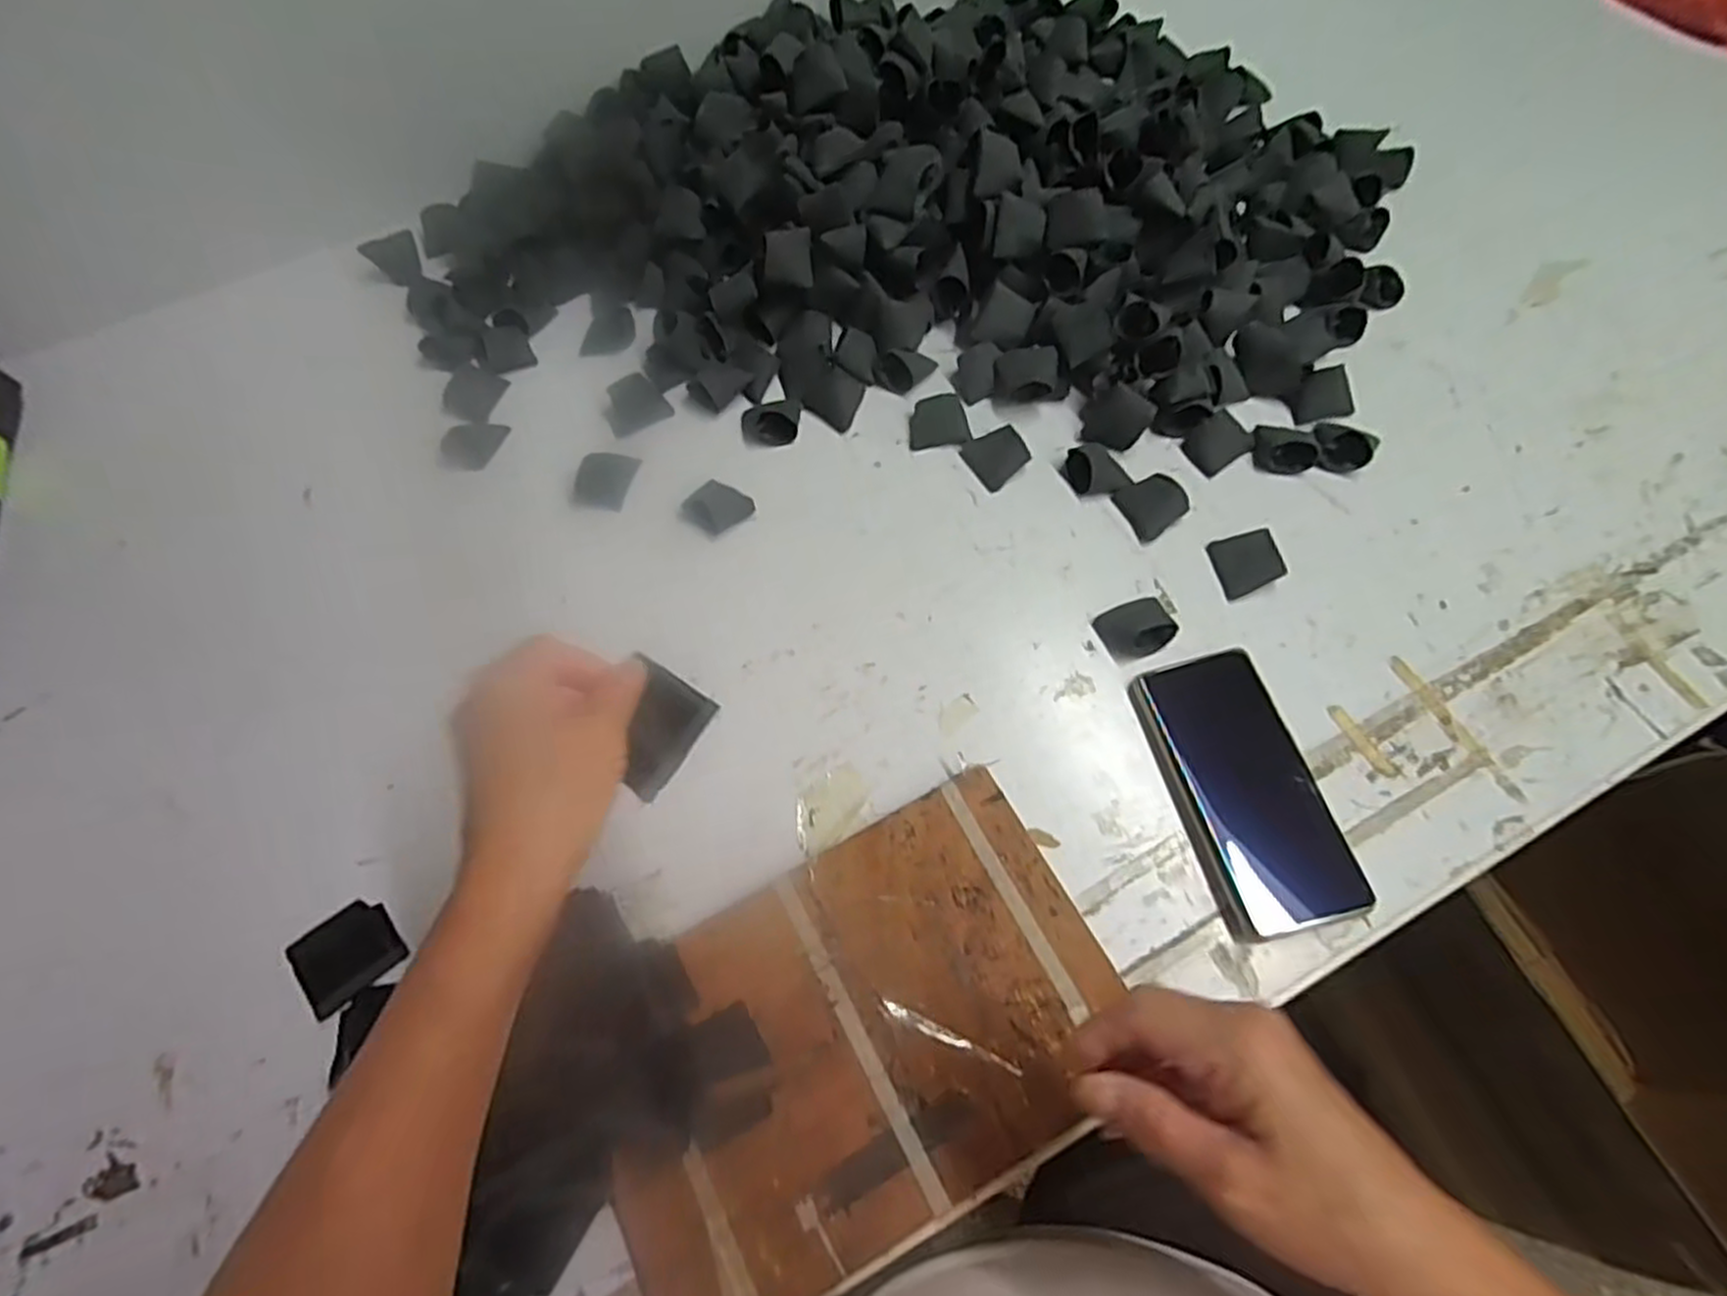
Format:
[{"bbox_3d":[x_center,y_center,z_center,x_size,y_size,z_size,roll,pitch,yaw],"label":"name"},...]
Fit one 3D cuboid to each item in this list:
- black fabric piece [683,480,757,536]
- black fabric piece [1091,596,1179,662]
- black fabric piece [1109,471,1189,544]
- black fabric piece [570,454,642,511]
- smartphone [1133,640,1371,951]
[{"bbox_3d":[-0.103,-0.099,0.550,0.044,0.005,0.038,34,72,17],"label":"black fabric piece"},{"bbox_3d":[0.175,-0.014,0.495,0.048,0.013,0.037,-24,67,-8],"label":"black fabric piece"},{"bbox_3d":[0.196,-0.098,0.526,0.031,0.028,0.042,-22,66,-7],"label":"black fabric piece"},{"bbox_3d":[-0.186,-0.123,0.561,0.037,0.015,0.043,16,68,10],"label":"black fabric piece"},{"bbox_3d":[0.221,0.080,0.452,0.079,0.016,0.160,-14,66,-3],"label":"smartphone"}]

